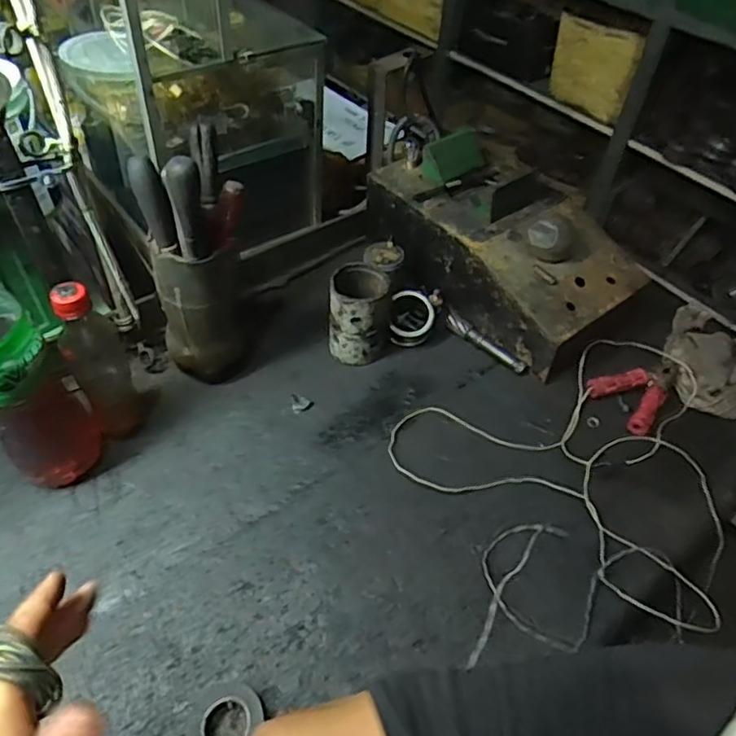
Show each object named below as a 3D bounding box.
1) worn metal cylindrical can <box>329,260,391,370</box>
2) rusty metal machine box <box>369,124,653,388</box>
[{"bbox_3d":[-0.010,-0.062,0.739,0.069,0.105,0.077,2,49,-2],"label":"worn metal cylindrical can"},{"bbox_3d":[0.177,-0.168,0.810,0.185,0.147,0.344,-31,57,-26],"label":"rusty metal machine box"}]

